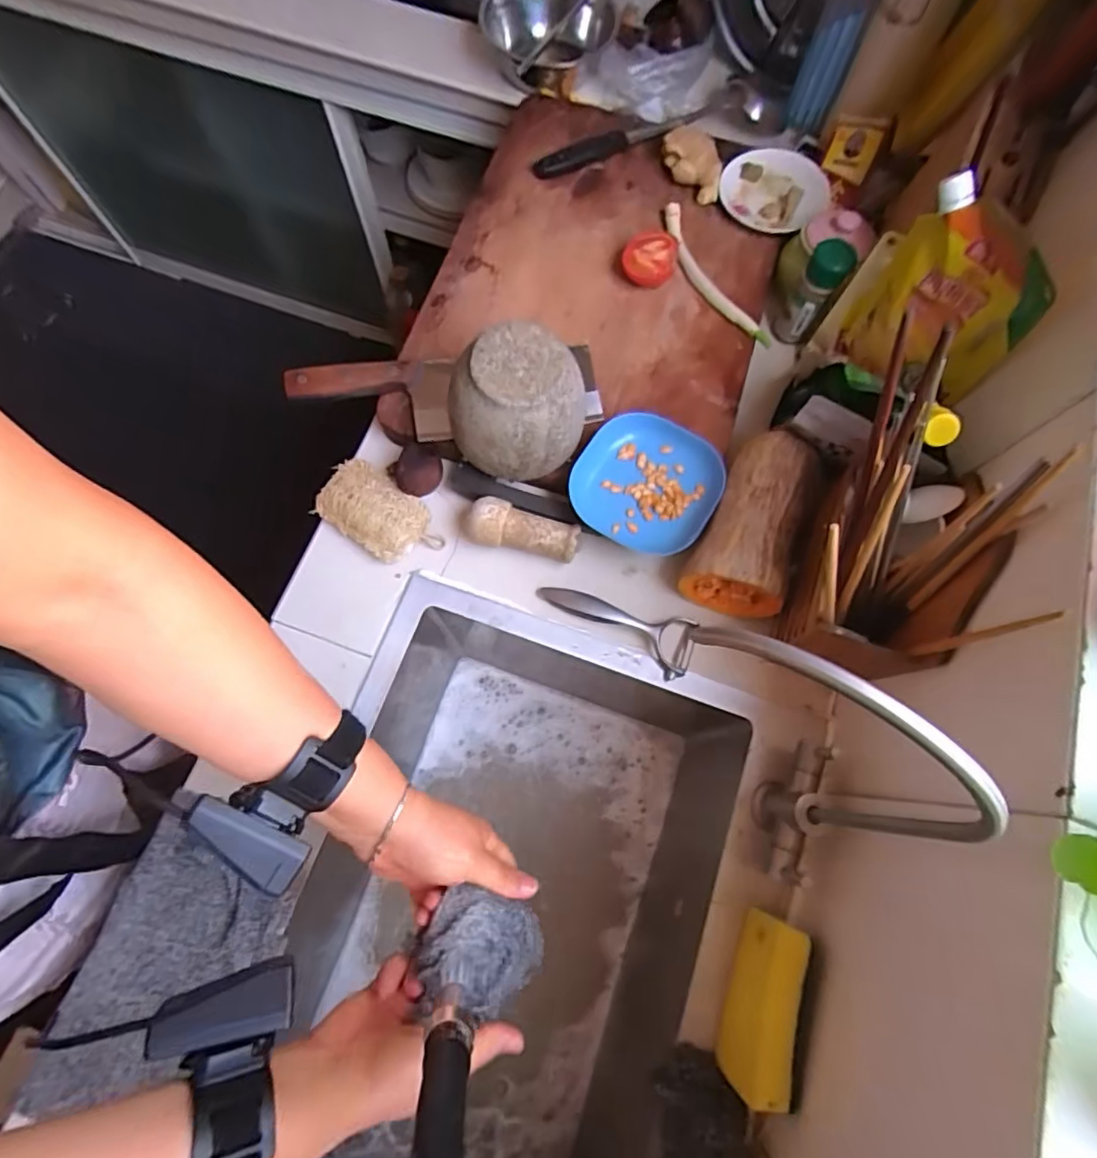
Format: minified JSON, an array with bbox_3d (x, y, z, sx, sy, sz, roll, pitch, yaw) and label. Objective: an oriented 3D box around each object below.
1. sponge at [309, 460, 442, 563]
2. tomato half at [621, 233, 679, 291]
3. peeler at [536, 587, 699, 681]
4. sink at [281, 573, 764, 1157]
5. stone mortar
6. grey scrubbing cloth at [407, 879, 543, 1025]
[{"bbox_3d":[-0.162,-0.062,0.572,0.120,0.025,0.068,33,74,9],"label":"sponge"},{"bbox_3d":[0.107,-0.334,0.619,0.051,0.038,0.047,24,73,6],"label":"tomato half"},{"bbox_3d":[0.060,0.047,0.545,0.149,0.016,0.057,15,72,3],"label":"peeler"},{"bbox_3d":[-0.022,0.319,0.585,0.379,0.246,0.505,16,72,4],"label":"sink"},{"bbox_3d":[-0.027,-0.148,0.530,0.104,0.111,0.094,-38,77,-12],"label":"stone mortar"},{"bbox_3d":[-0.046,0.247,0.395,0.082,0.043,0.067,11,72,2],"label":"grey scrubbing cloth"}]

